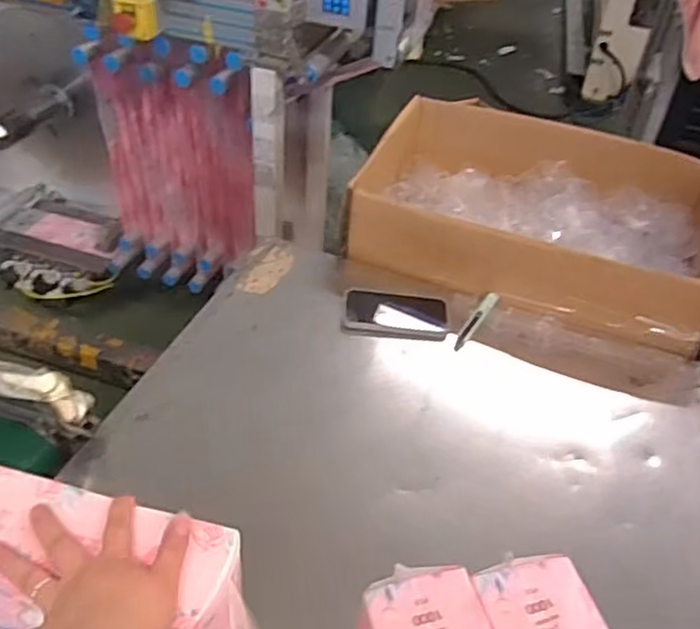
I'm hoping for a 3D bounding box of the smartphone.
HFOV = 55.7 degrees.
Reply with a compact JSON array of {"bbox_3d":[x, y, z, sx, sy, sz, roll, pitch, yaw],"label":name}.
[{"bbox_3d":[0.064,-0.002,0.937,0.148,0.013,0.082,6,45,-6],"label":"smartphone"}]

